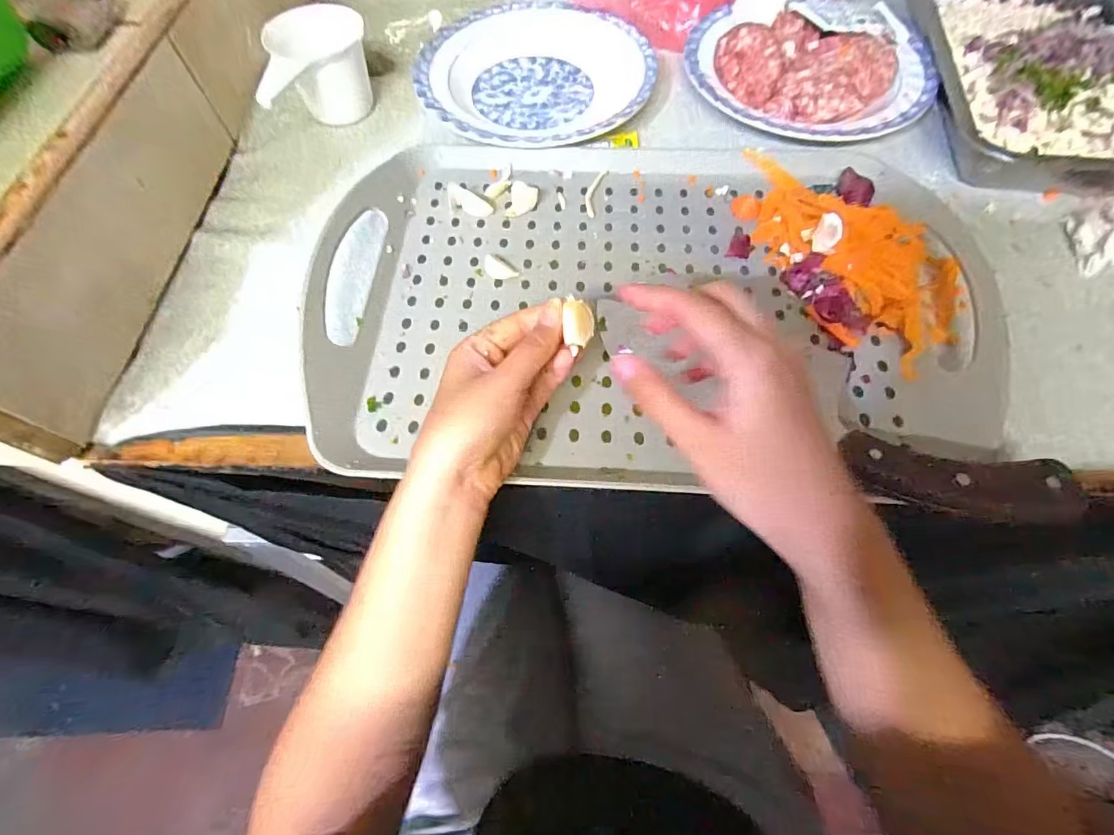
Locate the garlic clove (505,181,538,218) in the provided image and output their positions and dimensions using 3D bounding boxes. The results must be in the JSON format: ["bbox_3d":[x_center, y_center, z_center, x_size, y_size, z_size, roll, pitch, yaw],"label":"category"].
[{"bbox_3d":[-0.029,-0.180,0.404,0.022,0.008,0.031,9,67,6],"label":"garlic clove"}]

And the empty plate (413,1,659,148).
[{"bbox_3d":[-0.020,-0.320,0.458,0.209,0.024,0.204,-1,66,2],"label":"empty plate"}]

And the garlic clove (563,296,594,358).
[{"bbox_3d":[0.011,-0.052,0.270,0.016,0.014,0.027,-3,96,-19],"label":"garlic clove"}]

